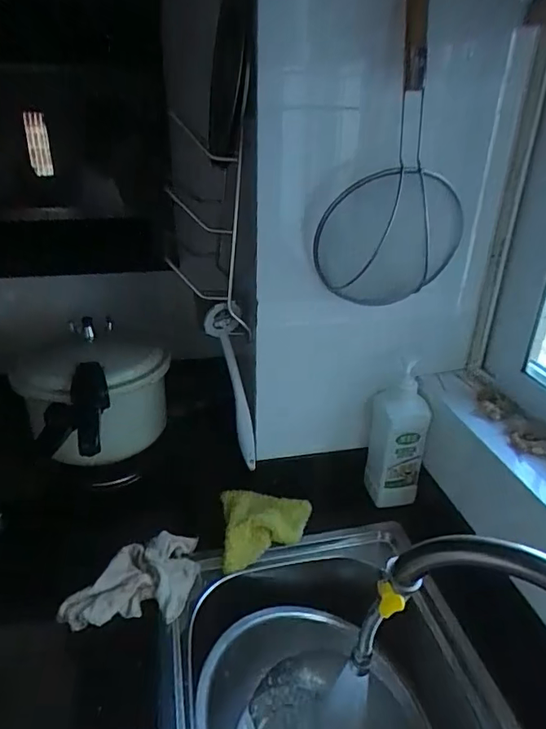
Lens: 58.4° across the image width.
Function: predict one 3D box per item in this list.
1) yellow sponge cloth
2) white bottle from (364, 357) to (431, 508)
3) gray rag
[{"bbox_3d":[-0.010,0.263,0.818,0.146,0.031,0.158,-2,27,-6],"label":"yellow sponge cloth"},{"bbox_3d":[0.209,0.127,0.820,0.090,0.251,0.050,9,28,15],"label":"white bottle"},{"bbox_3d":[-0.206,0.314,0.722,0.179,0.037,0.131,-2,27,-6],"label":"gray rag"}]

